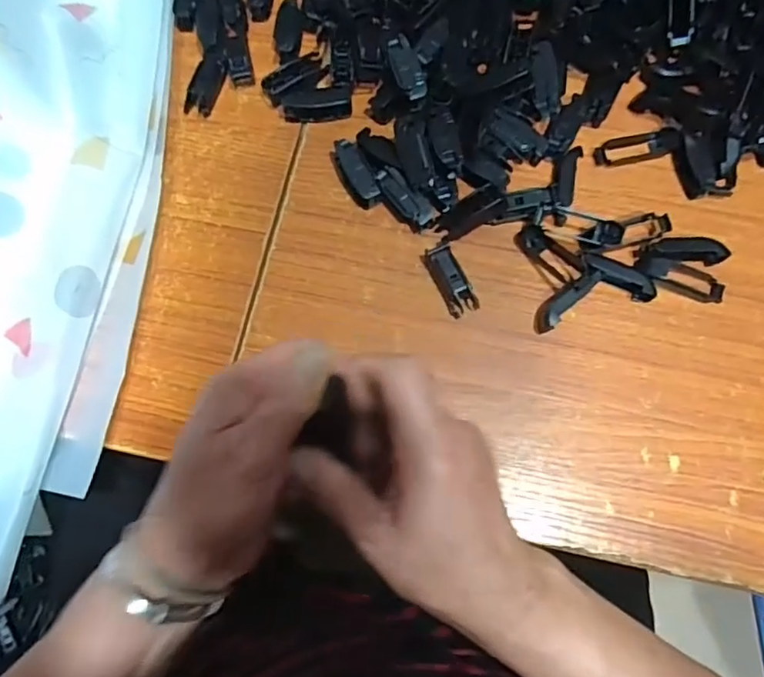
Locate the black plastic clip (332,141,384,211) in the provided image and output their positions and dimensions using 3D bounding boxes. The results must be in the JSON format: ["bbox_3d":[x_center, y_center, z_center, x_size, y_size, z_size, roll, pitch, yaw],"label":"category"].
[{"bbox_3d":[-0.017,-0.113,0.392,0.022,0.018,0.047,-25,77,-5],"label":"black plastic clip"}]

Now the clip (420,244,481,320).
[{"bbox_3d":[0.045,-0.039,0.370,0.019,0.016,0.047,-25,76,-5],"label":"clip"}]

